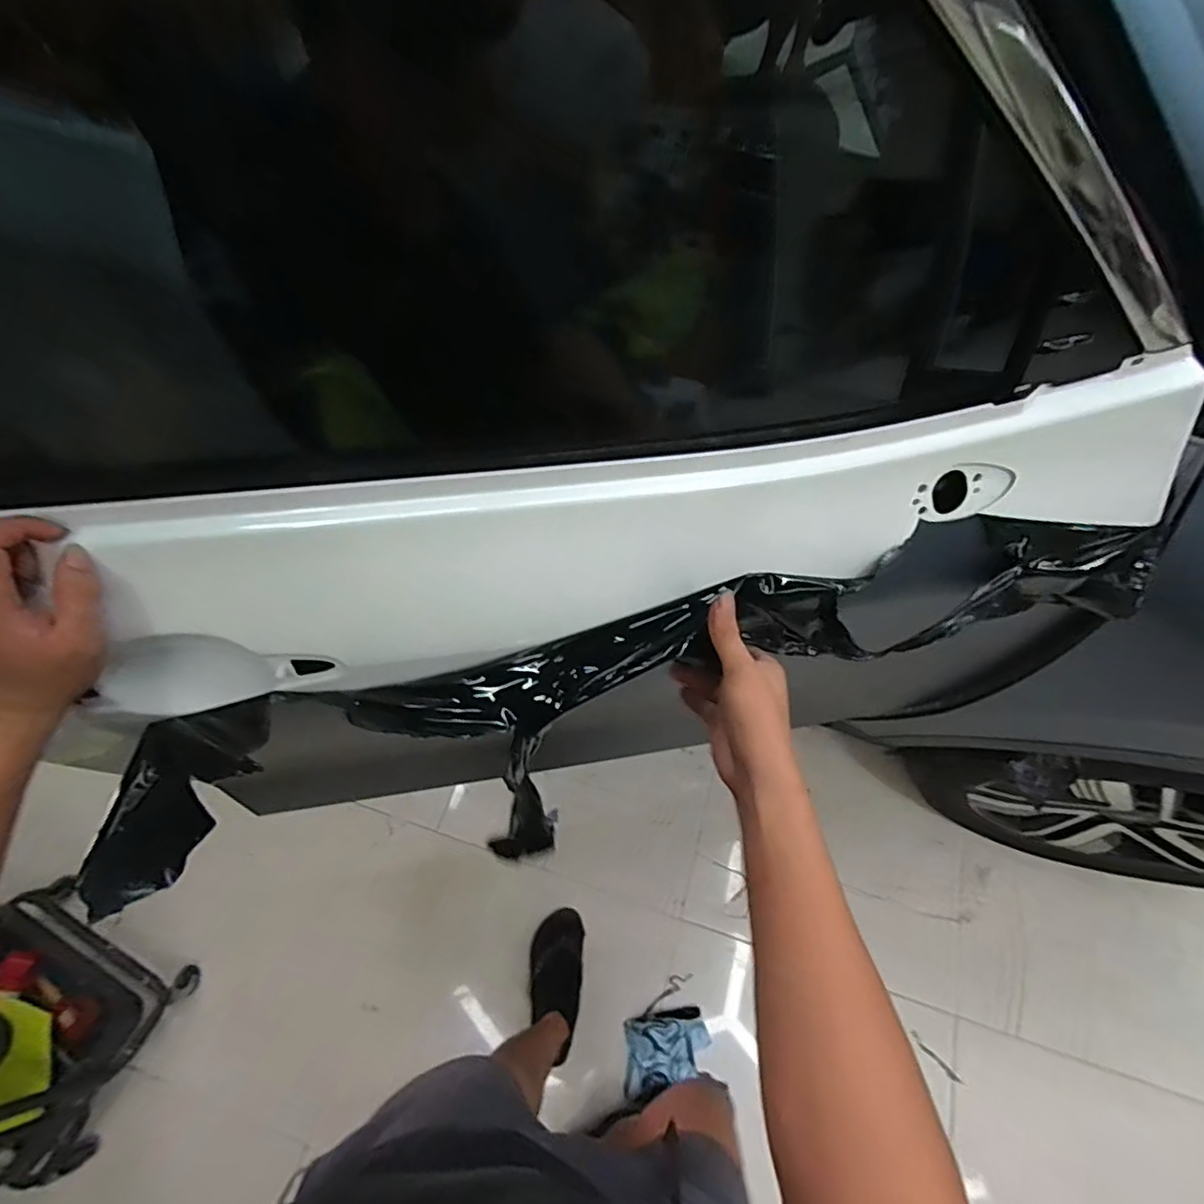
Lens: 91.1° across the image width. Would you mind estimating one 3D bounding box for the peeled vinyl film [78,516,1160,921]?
[{"bbox_3d":[0.063,0.094,0.547,0.924,0.184,0.151,-14,64,-5],"label":"peeled vinyl film"}]

